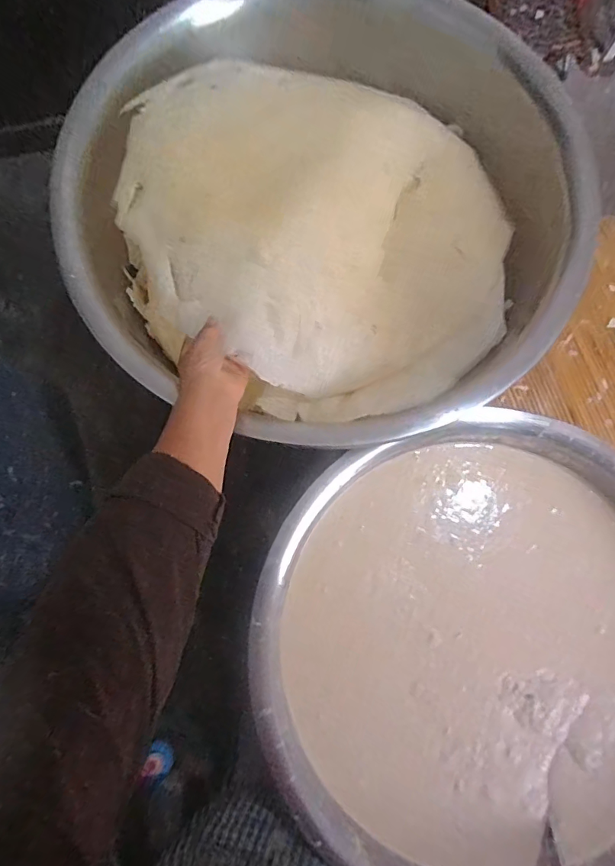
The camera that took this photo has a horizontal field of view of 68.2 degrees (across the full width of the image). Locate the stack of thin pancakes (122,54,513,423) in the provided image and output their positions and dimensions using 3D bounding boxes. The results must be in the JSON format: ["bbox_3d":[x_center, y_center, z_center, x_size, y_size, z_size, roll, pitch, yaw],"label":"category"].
[{"bbox_3d":[0.031,-0.276,0.600,0.488,0.150,0.509,0,80,1],"label":"stack of thin pancakes"}]

